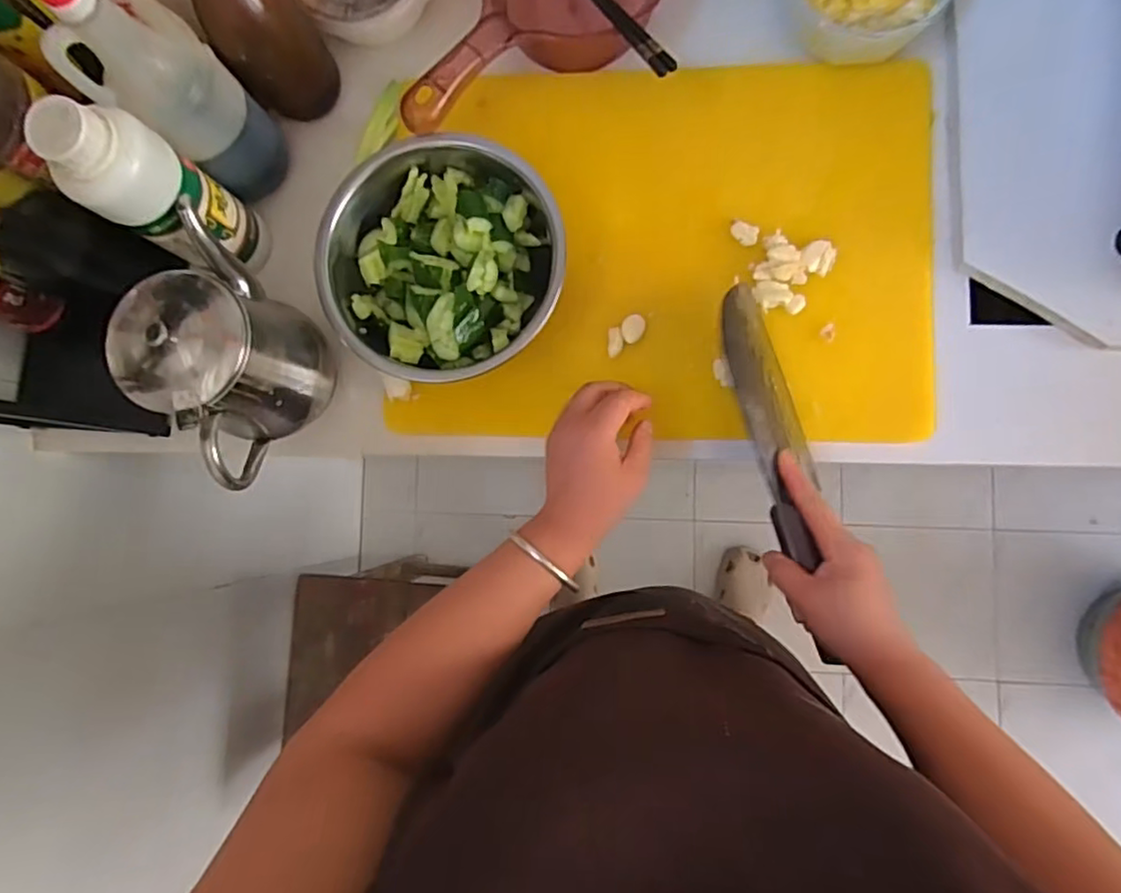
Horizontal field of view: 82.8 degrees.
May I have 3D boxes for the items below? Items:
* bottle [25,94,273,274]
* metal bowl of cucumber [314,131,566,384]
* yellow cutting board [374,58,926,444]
[{"bbox_3d":[-0.306,-0.195,0.507,0.065,0.192,0.073,20,88,6],"label":"bottle"},{"bbox_3d":[-0.098,-0.156,0.535,0.193,0.080,0.196,0,85,5],"label":"metal bowl of cucumber"},{"bbox_3d":[0.091,-0.170,0.560,0.447,0.025,0.320,2,89,8],"label":"yellow cutting board"}]

